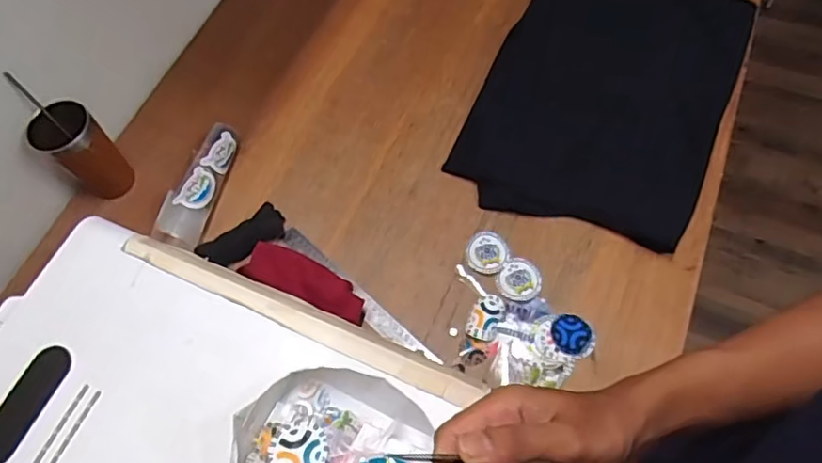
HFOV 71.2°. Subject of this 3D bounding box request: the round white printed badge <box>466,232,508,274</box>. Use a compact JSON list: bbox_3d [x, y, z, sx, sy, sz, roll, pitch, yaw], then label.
[{"bbox_3d":[0.105,0.029,0.796,0.054,0.008,0.061,14,65,10],"label":"round white printed badge"}]

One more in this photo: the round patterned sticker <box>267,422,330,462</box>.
[{"bbox_3d":[-0.103,0.200,0.526,0.053,0.005,0.051,1,50,-1],"label":"round patterned sticker"}]

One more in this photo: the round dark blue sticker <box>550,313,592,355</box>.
[{"bbox_3d":[0.205,0.132,0.737,0.049,0.006,0.047,-1,63,3],"label":"round dark blue sticker"}]

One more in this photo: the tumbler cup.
[{"bbox_3d":[-0.463,-0.110,0.818,0.074,0.137,0.080,-1,63,3],"label":"tumbler cup"}]

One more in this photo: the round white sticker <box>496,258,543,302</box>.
[{"bbox_3d":[0.146,0.064,0.773,0.058,0.004,0.061,-1,61,1],"label":"round white sticker"}]

